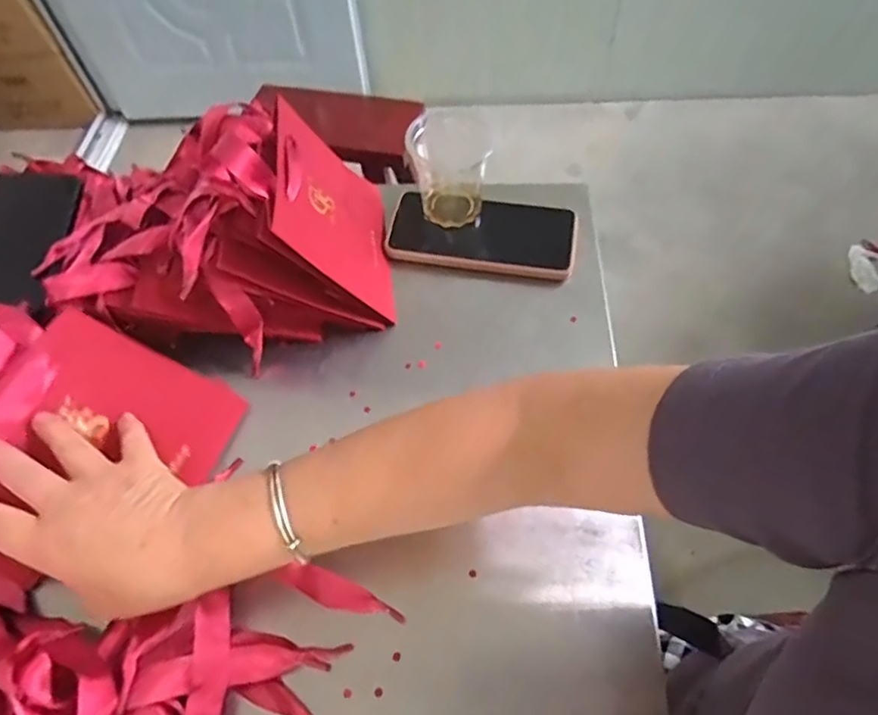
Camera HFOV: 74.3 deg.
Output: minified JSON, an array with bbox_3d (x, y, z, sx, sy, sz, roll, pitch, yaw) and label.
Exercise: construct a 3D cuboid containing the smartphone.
[{"bbox_3d":[0.037,-0.108,0.512,0.162,0.014,0.080,6,59,7],"label":"smartphone"}]

